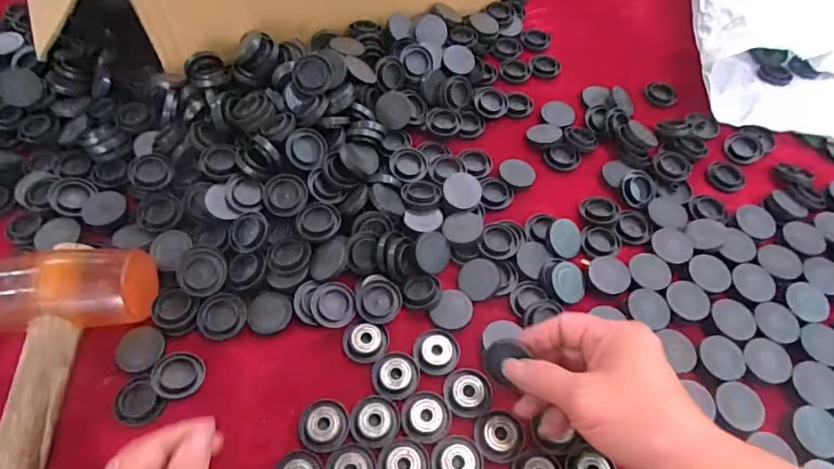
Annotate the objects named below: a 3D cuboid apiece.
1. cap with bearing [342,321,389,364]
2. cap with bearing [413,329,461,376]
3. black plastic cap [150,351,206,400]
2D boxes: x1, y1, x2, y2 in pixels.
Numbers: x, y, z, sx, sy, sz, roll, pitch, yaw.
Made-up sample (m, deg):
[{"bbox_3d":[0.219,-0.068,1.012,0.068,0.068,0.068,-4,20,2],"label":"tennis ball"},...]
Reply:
[{"bbox_3d":[-0.038,0.079,0.367,0.032,0.009,0.028,10,60,4],"label":"cap with bearing"},{"bbox_3d":[0.014,0.085,0.363,0.033,0.005,0.032,1,59,-1],"label":"cap with bearing"},{"bbox_3d":[-0.166,0.096,0.346,0.033,0.006,0.031,1,59,-1],"label":"black plastic cap"}]

